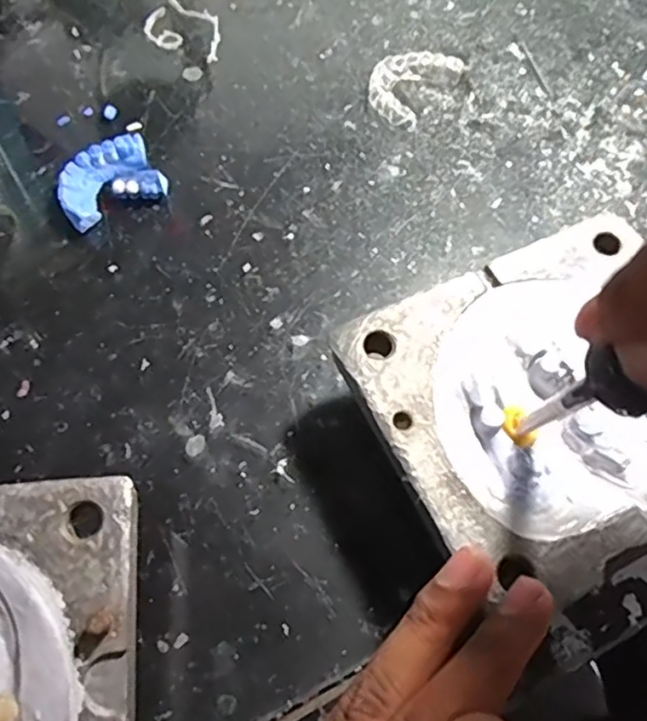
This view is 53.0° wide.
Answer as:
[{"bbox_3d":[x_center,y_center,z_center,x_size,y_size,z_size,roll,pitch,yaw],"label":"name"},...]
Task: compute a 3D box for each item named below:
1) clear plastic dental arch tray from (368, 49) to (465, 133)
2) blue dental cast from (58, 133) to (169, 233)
[{"bbox_3d":[0.045,-0.148,0.345,0.036,0.008,0.057,31,67,15],"label":"clear plastic dental arch tray"},{"bbox_3d":[-0.102,-0.085,0.310,0.046,0.014,0.037,-24,65,-12],"label":"blue dental cast"}]

